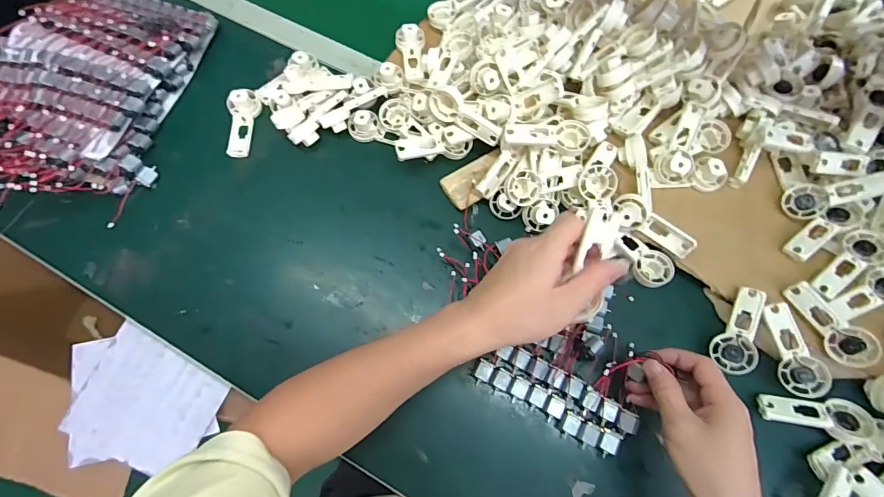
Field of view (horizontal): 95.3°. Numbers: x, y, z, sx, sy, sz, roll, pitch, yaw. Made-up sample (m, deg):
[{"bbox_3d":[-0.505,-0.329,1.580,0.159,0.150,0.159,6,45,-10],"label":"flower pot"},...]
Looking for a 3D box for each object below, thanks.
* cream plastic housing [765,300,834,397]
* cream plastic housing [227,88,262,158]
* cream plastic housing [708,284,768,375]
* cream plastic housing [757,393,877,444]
[{"bbox_3d":[0.362,0.103,0.415,0.035,0.017,0.093,-8,70,-4],"label":"cream plastic housing"},{"bbox_3d":[-0.256,-0.161,0.515,0.037,0.021,0.089,-2,70,-1],"label":"cream plastic housing"},{"bbox_3d":[0.313,0.087,0.420,0.033,0.024,0.091,27,72,9],"label":"cream plastic housing"},{"bbox_3d":[0.370,0.166,0.397,0.095,0.024,0.037,8,70,2],"label":"cream plastic housing"}]

